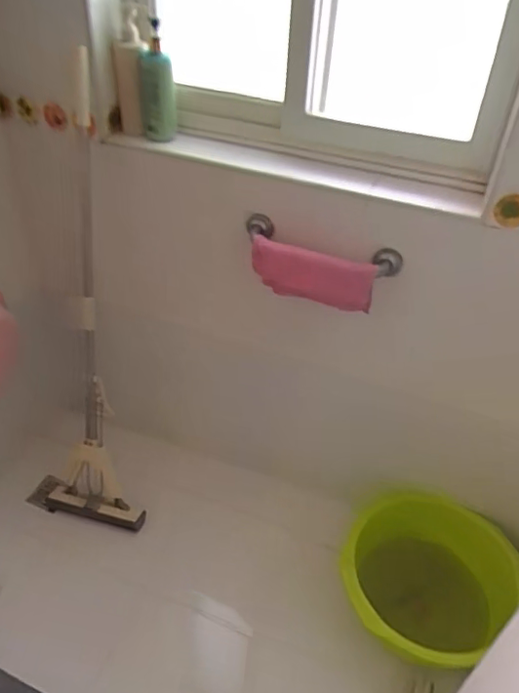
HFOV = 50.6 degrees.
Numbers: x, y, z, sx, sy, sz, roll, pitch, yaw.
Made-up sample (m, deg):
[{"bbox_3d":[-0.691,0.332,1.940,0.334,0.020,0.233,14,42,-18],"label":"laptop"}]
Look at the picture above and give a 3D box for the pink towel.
[{"bbox_3d":[0.101,-0.141,1.120,0.259,0.117,0.043,17,41,16],"label":"pink towel"}]

